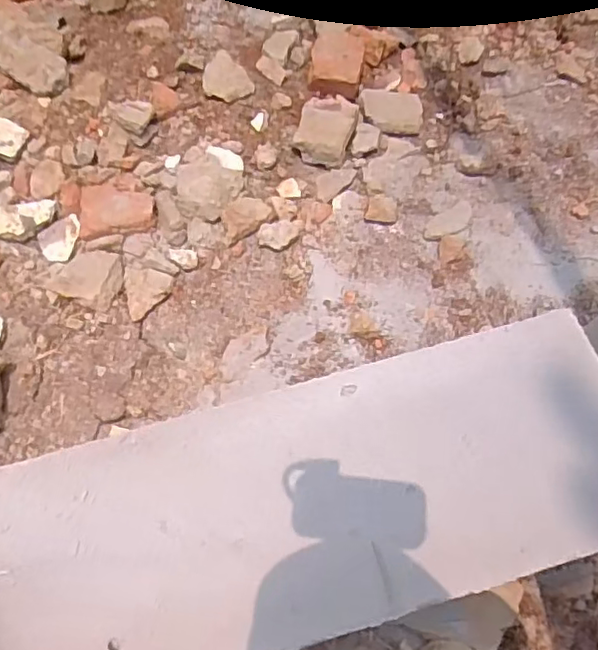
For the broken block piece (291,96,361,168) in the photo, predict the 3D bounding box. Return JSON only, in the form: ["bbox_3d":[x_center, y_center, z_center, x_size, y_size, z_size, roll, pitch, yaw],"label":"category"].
[{"bbox_3d":[0.041,-0.301,0.886,0.082,0.035,0.127,14,69,5],"label":"broken block piece"}]

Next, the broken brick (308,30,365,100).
[{"bbox_3d":[0.061,-0.422,0.933,0.081,0.032,0.111,8,69,3],"label":"broken brick"}]

